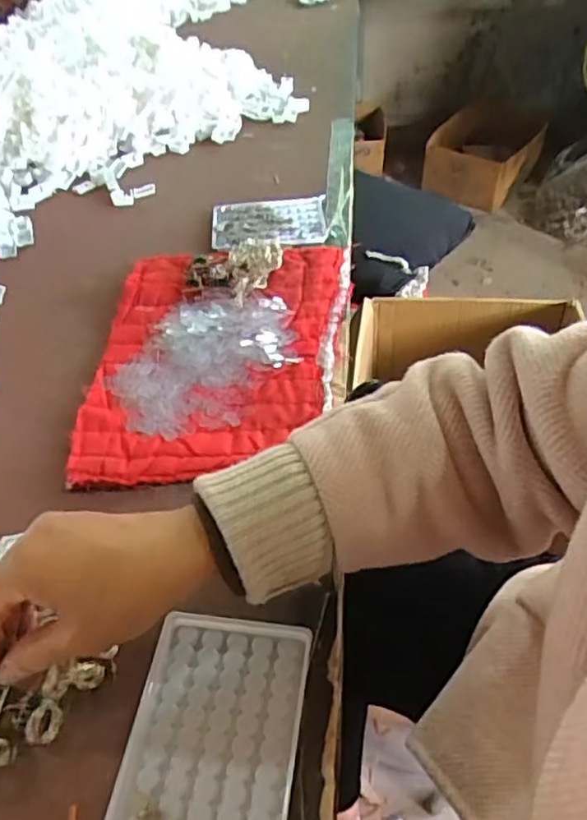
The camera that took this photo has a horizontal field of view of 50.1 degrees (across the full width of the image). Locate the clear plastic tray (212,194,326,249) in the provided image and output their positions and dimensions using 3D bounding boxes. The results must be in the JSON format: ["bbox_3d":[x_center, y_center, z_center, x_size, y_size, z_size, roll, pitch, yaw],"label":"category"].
[{"bbox_3d":[-0.028,-0.220,0.732,0.132,0.009,0.098,-7,47,-2],"label":"clear plastic tray"}]

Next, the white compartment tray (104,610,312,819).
[{"bbox_3d":[-0.045,0.182,0.357,0.093,0.007,0.129,4,48,8],"label":"white compartment tray"}]

